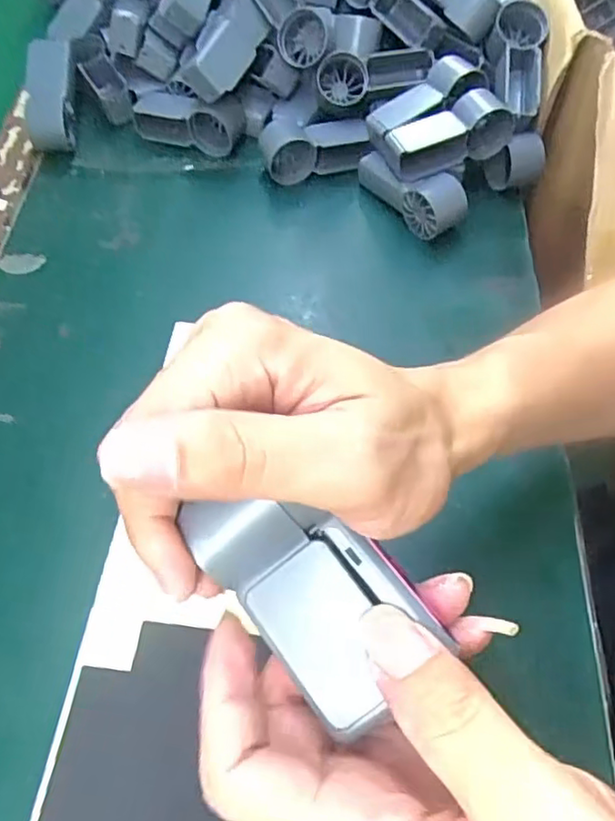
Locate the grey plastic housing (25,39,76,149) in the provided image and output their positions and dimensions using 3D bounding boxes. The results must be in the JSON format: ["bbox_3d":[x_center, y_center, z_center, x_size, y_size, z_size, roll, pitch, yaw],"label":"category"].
[{"bbox_3d":[-0.213,-0.261,0.514,0.041,0.023,0.089,-3,94,-2],"label":"grey plastic housing"}]

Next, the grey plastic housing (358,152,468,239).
[{"bbox_3d":[0.079,-0.172,0.477,0.037,0.033,0.088,-33,64,-17],"label":"grey plastic housing"}]

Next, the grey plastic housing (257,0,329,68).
[{"bbox_3d":[-0.021,-0.321,0.506,0.038,0.036,0.098,-37,94,-20],"label":"grey plastic housing"}]

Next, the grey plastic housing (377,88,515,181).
[{"bbox_3d":[0.104,-0.203,0.467,0.097,0.033,0.038,-19,61,-10],"label":"grey plastic housing"}]

